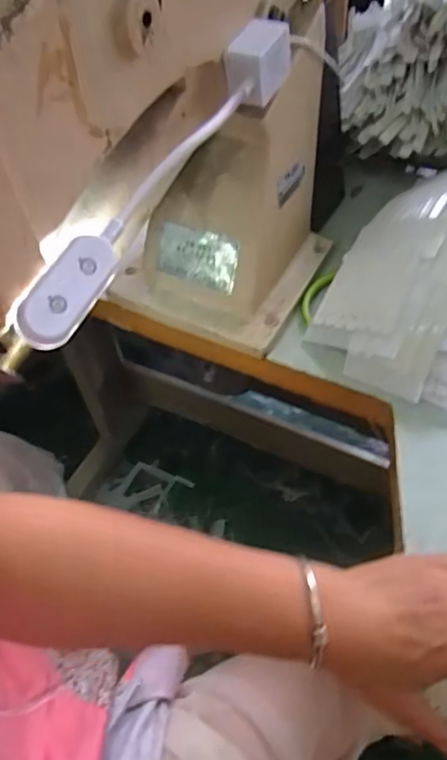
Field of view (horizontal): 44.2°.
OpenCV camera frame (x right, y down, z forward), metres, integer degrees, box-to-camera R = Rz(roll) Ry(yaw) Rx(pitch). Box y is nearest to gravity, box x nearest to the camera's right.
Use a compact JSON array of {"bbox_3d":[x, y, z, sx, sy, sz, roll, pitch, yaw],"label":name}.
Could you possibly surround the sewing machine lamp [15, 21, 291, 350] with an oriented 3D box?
[{"bbox_3d":[-0.035,-0.149,0.373,0.032,0.051,0.314,22,58,20],"label":"sewing machine lamp"}]

